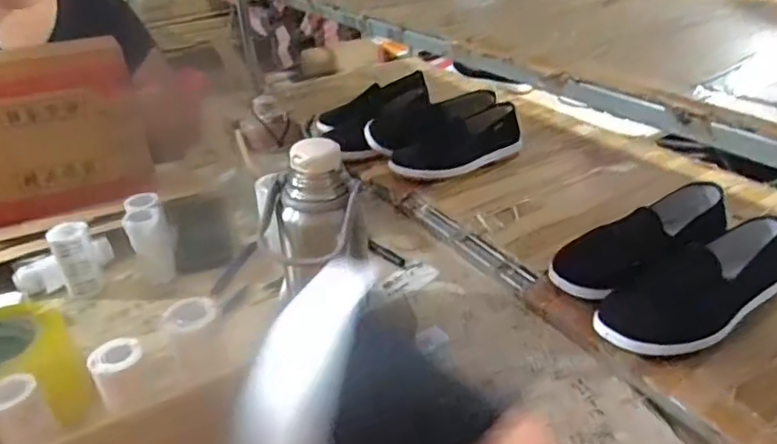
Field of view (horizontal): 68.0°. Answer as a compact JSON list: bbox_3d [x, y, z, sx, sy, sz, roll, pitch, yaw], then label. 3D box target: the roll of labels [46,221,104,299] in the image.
[{"bbox_3d":[-0.402,0.054,0.750,0.045,0.096,0.049,-24,36,-31],"label":"roll of labels"}]

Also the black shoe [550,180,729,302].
[{"bbox_3d":[0.322,0.021,0.698,0.249,0.072,0.093,-18,34,-24],"label":"black shoe"}]

